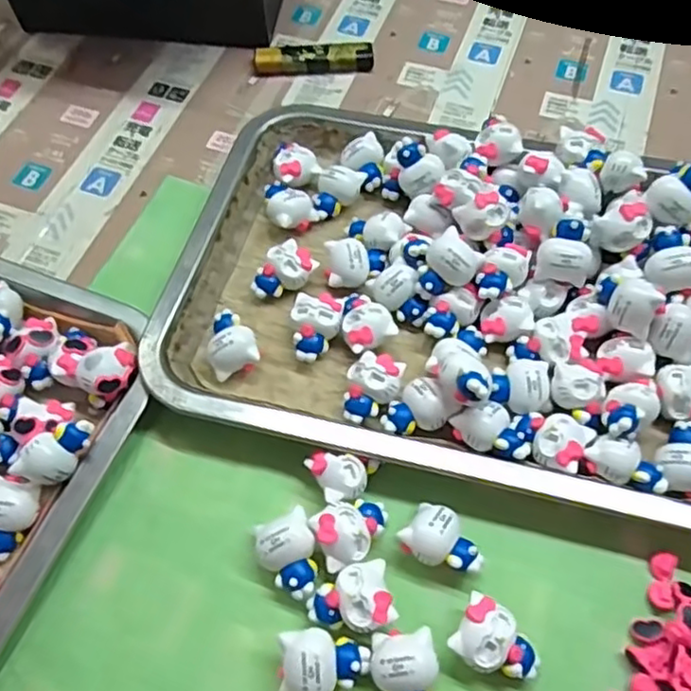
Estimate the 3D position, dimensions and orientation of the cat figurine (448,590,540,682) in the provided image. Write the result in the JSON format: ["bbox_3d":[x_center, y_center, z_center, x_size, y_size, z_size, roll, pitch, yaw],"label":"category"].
[{"bbox_3d":[0.060,0.117,0.260,0.033,0.018,0.025,26,64,15],"label":"cat figurine"}]

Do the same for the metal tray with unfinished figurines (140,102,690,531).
[{"bbox_3d":[0.070,-0.034,0.335,0.308,0.049,0.210,12,61,8],"label":"metal tray with unfinished figurines"}]

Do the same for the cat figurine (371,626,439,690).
[{"bbox_3d":[0.023,0.128,0.255,0.024,0.021,0.033,0,60,1],"label":"cat figurine"}]

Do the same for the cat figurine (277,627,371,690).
[{"bbox_3d":[-0.008,0.124,0.259,0.034,0.023,0.024,0,60,1],"label":"cat figurine"}]

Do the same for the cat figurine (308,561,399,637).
[{"bbox_3d":[0.002,0.104,0.270,0.033,0.019,0.025,-14,60,-7],"label":"cat figurine"}]

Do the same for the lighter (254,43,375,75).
[{"bbox_3d":[-0.021,-0.192,0.447,0.078,0.015,0.015,-2,60,0],"label":"lighter"}]

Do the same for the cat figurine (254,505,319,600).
[{"bbox_3d":[-0.022,0.089,0.280,0.022,0.024,0.031,-22,62,-12],"label":"cat figurine"}]

